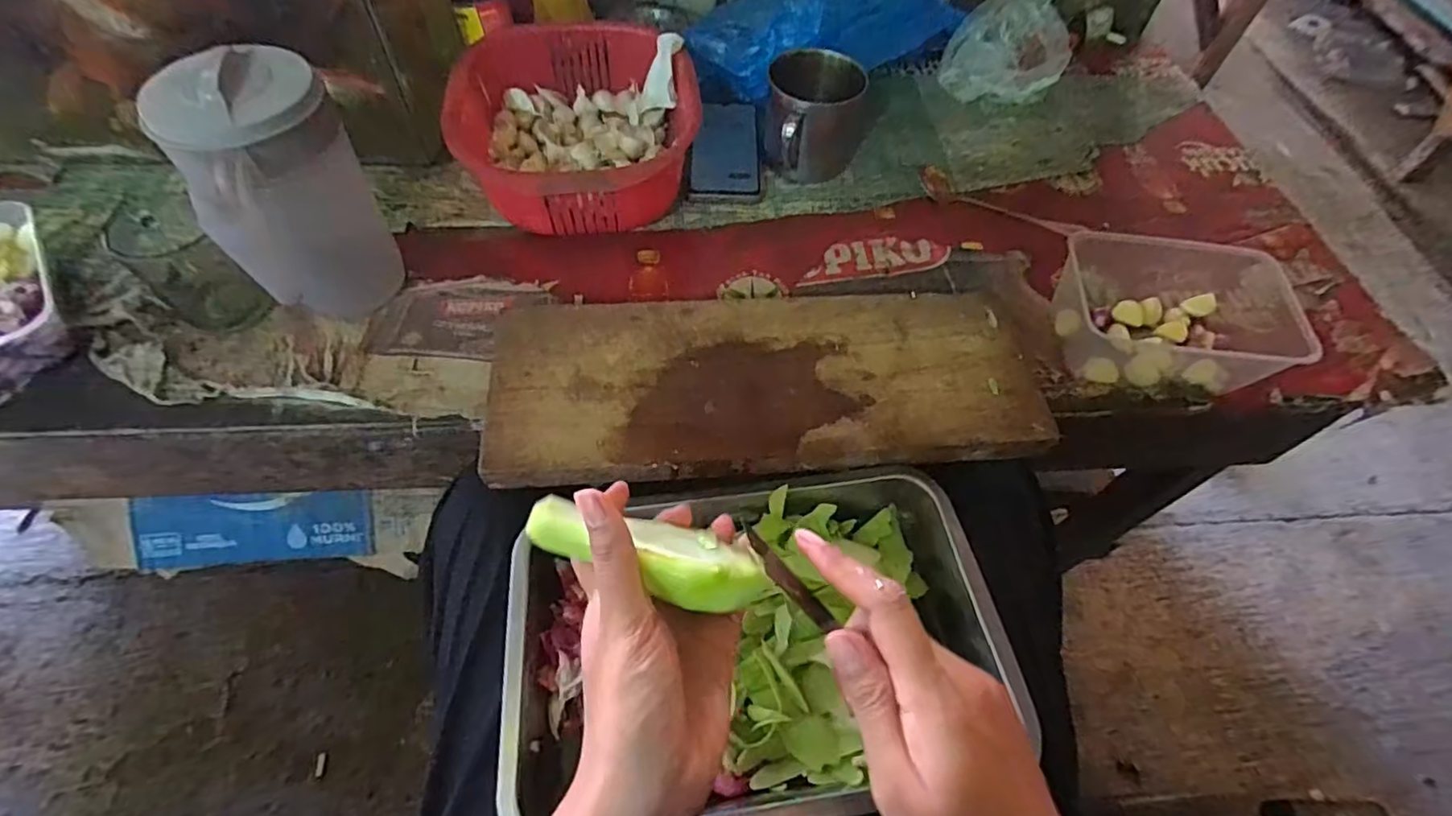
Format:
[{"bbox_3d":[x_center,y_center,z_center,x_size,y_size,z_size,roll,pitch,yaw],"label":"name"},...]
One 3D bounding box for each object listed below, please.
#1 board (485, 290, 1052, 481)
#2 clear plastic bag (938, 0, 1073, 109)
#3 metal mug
[{"bbox_3d":[0.031,-0.021,0.490,0.407,0.037,0.150,-4,57,-4],"label":"board"},{"bbox_3d":[0.338,-0.431,0.742,0.129,0.074,0.148,23,58,11],"label":"clear plastic bag"},{"bbox_3d":[0.086,-0.283,0.625,0.091,0.096,0.100,12,57,4],"label":"metal mug"}]

